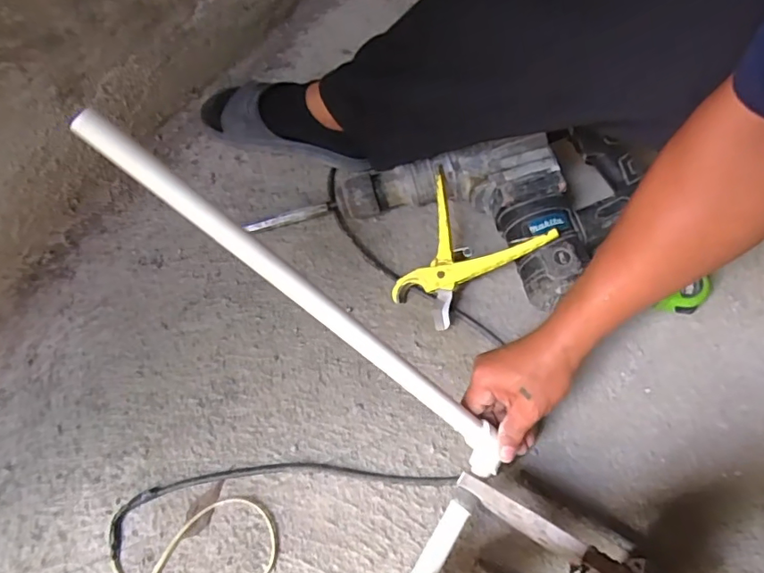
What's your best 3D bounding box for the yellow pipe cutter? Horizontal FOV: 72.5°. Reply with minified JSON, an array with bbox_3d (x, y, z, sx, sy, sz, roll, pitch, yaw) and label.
[{"bbox_3d":[0.080,-0.031,0.629,0.145,0.033,0.155,38,104,24],"label":"yellow pipe cutter"}]

